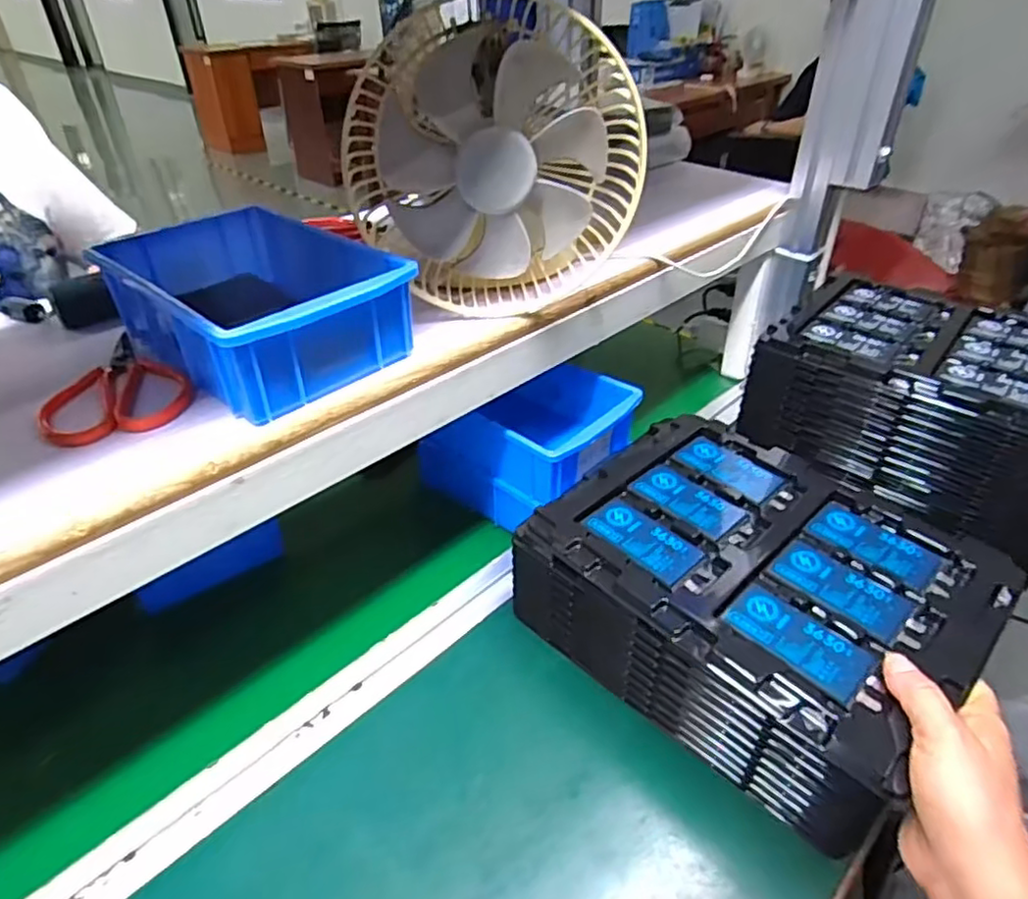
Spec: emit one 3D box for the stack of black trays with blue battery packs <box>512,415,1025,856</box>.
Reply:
[{"bbox_3d":[0.174,0.104,0.486,0.273,0.103,0.217,28,46,34],"label":"stack of black trays with blue battery packs"}]

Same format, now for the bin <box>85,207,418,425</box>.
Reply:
[{"bbox_3d":[-0.172,-0.098,0.433,0.193,0.062,0.126,26,45,33],"label":"bin"}]

